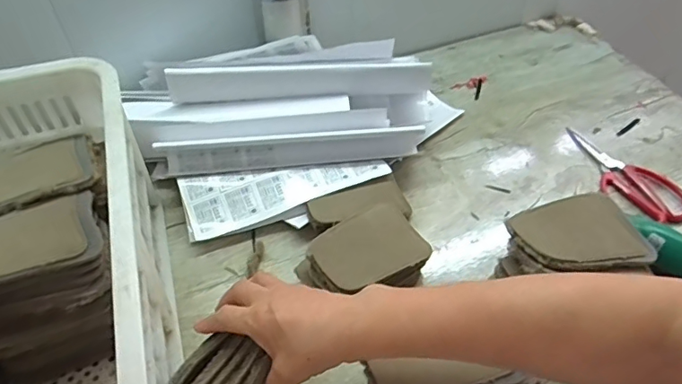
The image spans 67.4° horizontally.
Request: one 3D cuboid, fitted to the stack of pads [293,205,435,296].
[{"bbox_3d":[0.028,0.079,0.558,0.126,0.066,0.088,-31,54,-22],"label":"stack of pads"}]

